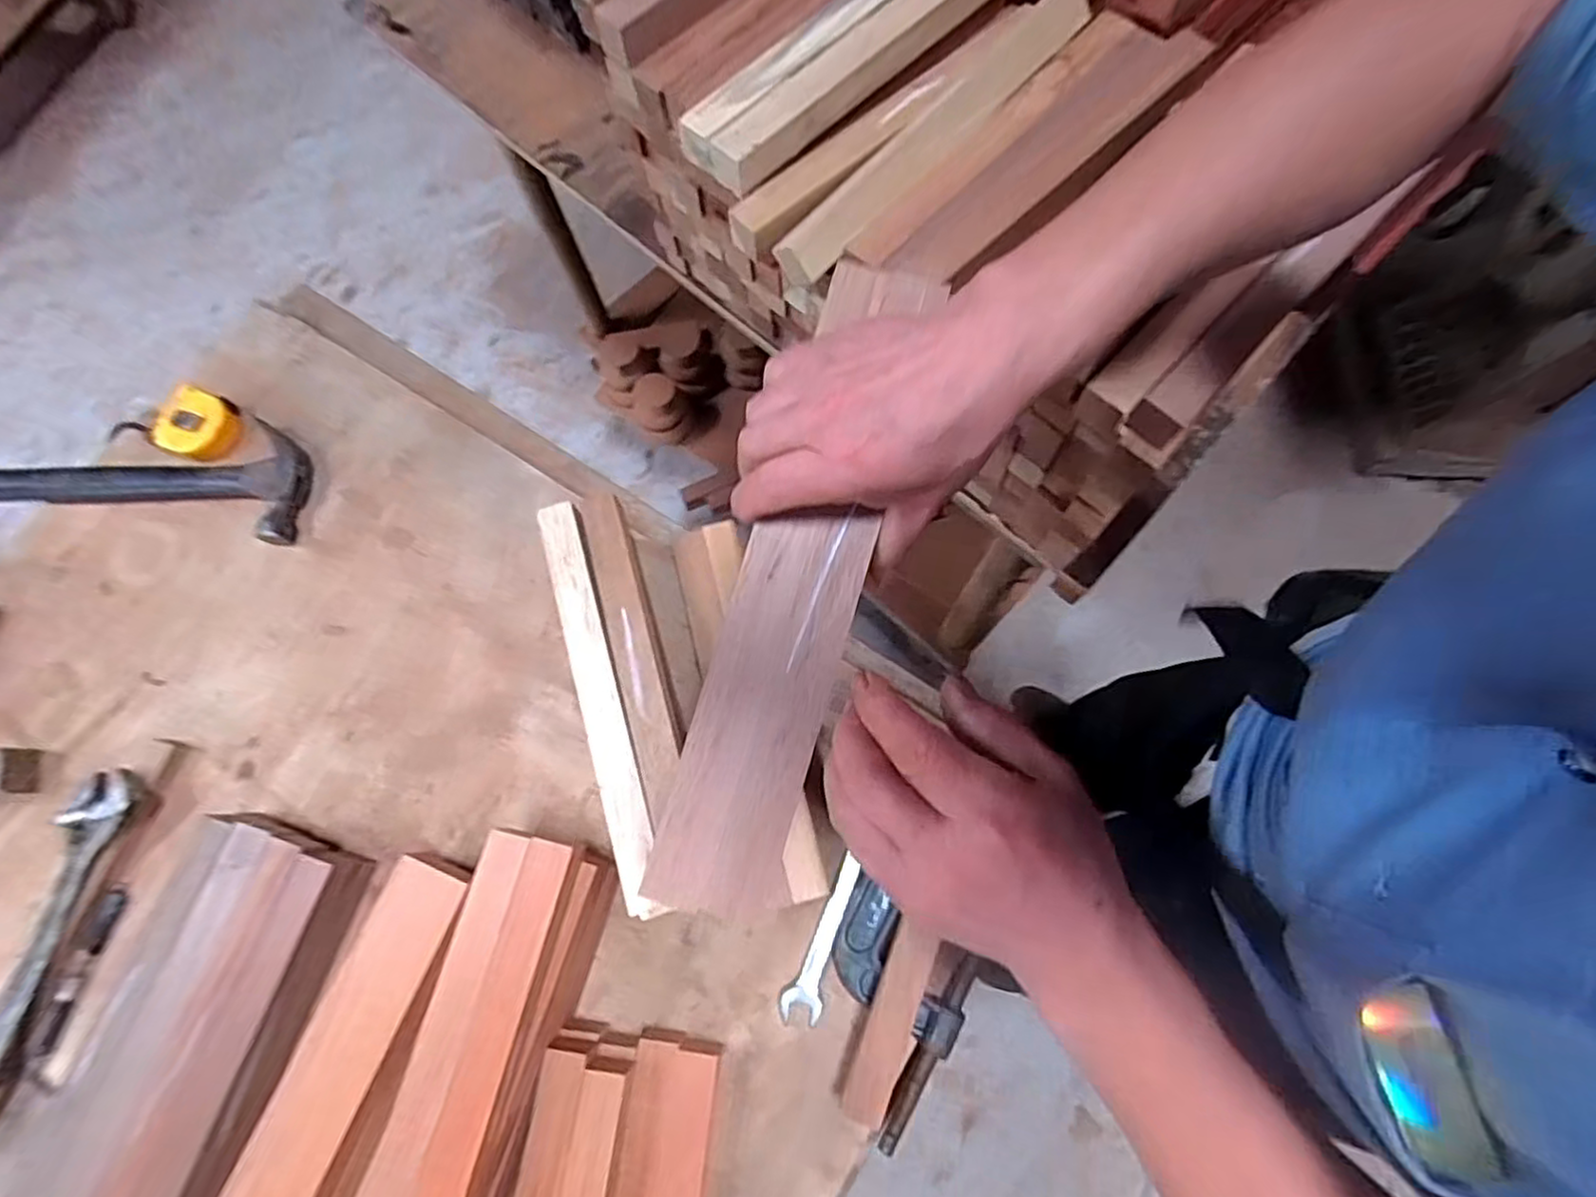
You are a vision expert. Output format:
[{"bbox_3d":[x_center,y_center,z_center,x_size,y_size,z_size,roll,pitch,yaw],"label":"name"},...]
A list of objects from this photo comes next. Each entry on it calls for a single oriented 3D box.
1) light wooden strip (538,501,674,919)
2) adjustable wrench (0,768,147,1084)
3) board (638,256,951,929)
[{"bbox_3d":[-0.155,0.074,0.535,0.037,0.019,0.326,-18,72,-3],"label":"light wooden strip"},{"bbox_3d":[-0.607,0.260,0.557,0.045,0.020,0.236,13,73,5],"label":"adjustable wrench"},{"bbox_3d":[0.001,-0.012,0.338,0.060,0.013,0.324,15,82,6],"label":"board"}]

